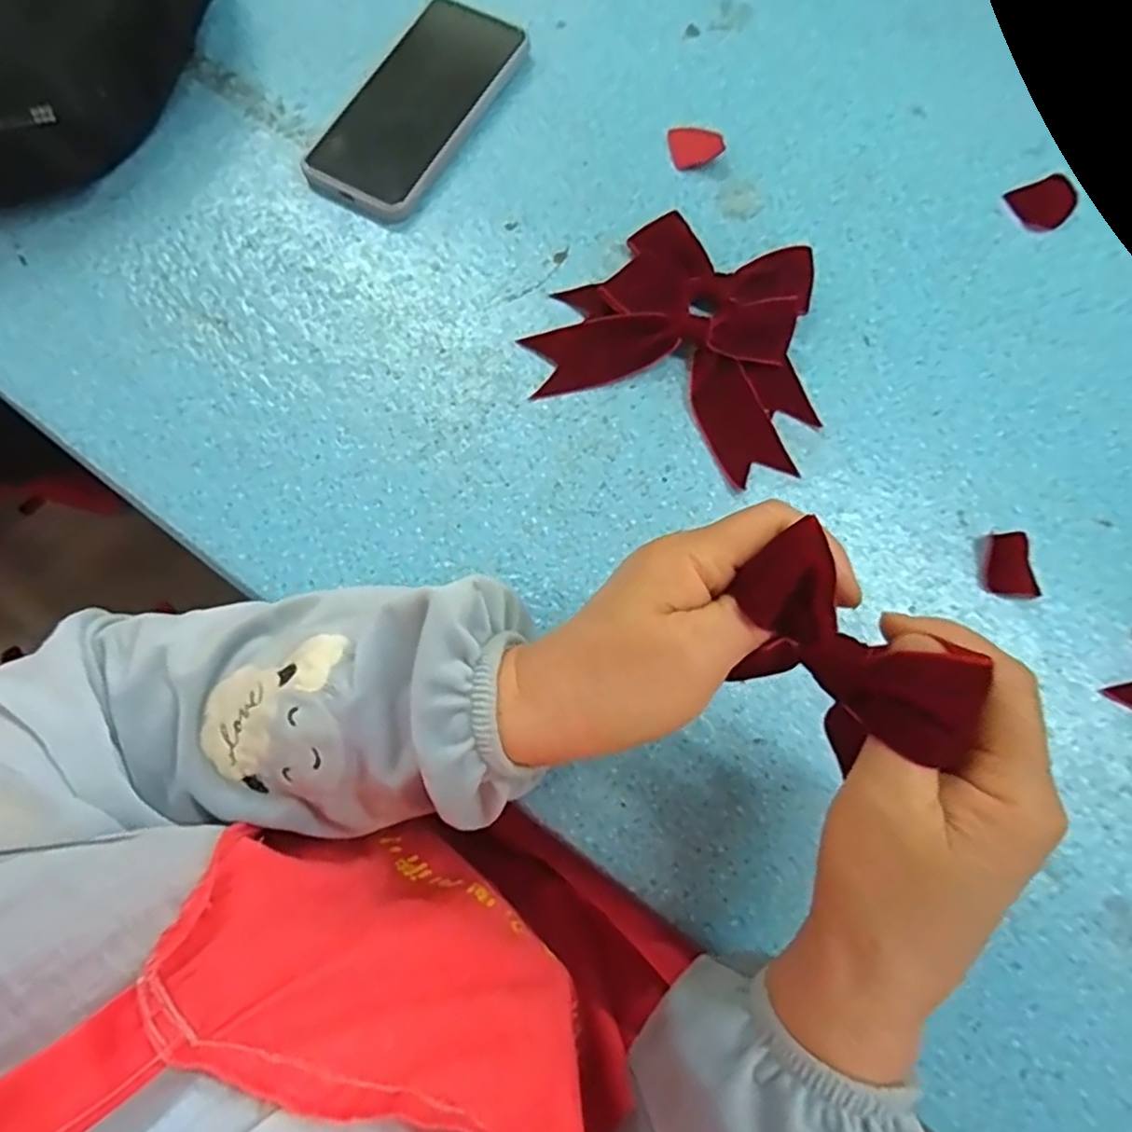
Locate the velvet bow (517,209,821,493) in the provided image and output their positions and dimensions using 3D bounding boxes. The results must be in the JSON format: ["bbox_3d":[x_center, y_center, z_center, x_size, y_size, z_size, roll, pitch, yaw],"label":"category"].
[{"bbox_3d":[0.069,-0.134,0.402,0.157,0.021,0.132,19,76,6],"label":"velvet bow"}]

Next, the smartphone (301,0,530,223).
[{"bbox_3d":[-0.098,-0.301,0.457,0.081,0.014,0.165,30,77,9],"label":"smartphone"}]

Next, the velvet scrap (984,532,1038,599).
[{"bbox_3d":[0.235,-0.001,0.369,0.024,0.006,0.034,3,75,2],"label":"velvet scrap"}]

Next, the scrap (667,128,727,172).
[{"bbox_3d":[0.085,-0.270,0.450,0.034,0.004,0.031,-5,75,0],"label":"scrap"}]

